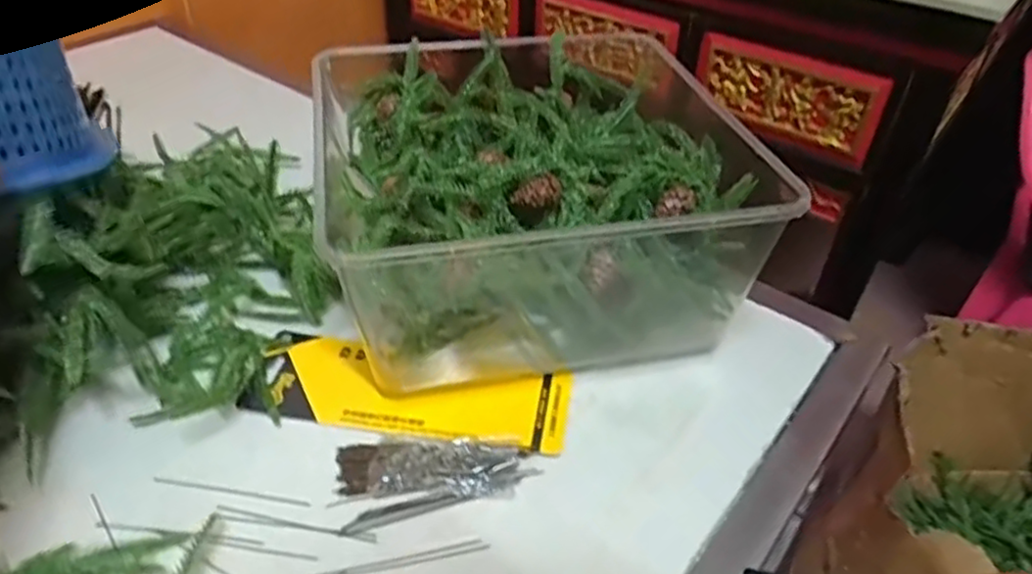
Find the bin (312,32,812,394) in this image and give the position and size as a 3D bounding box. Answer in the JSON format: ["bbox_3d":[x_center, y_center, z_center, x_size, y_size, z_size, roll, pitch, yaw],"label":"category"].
[{"bbox_3d":[0.010,-0.062,0.543,0.283,0.150,0.276,-7,41,-12],"label":"bin"}]

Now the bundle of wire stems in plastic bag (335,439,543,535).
[{"bbox_3d":[-0.050,0.113,0.443,0.119,0.014,0.056,-8,42,-13],"label":"bundle of wire stems in plastic bag"}]

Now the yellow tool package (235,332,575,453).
[{"bbox_3d":[-0.073,0.069,0.492,0.217,0.014,0.075,10,41,8],"label":"yellow tool package"}]

